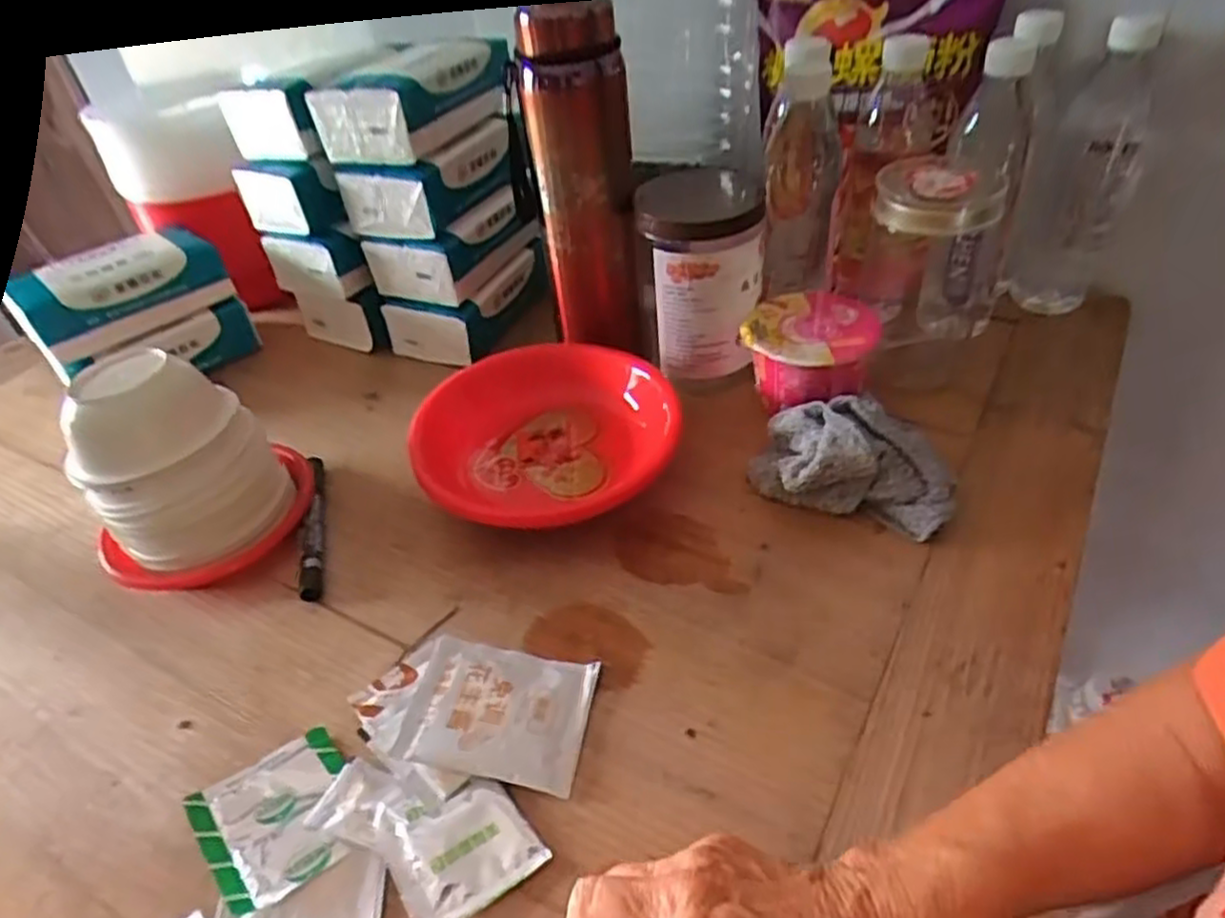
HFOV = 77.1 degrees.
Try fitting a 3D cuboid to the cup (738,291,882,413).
[{"bbox_3d":[0.149,-0.077,0.589,0.093,0.067,0.093,-4,42,3],"label":"cup"}]

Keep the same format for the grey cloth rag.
[{"bbox_3d":[0.164,-0.005,0.523,0.131,0.051,0.096,10,44,18],"label":"grey cloth rag"}]

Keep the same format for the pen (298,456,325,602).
[{"bbox_3d":[-0.209,0.044,0.542,0.015,0.015,0.133,-12,42,-6],"label":"pen"}]

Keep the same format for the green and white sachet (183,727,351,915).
[{"bbox_3d":[-0.169,0.180,0.389,0.070,0.012,0.080,-29,46,-23],"label":"green and white sachet"}]

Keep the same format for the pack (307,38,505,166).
[{"bbox_3d":[-0.161,-0.289,0.613,0.114,0.057,0.122,16,46,23],"label":"pack"}]

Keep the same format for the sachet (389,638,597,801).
[{"bbox_3d":[-0.060,0.137,0.421,0.092,0.017,0.077,4,43,11],"label":"sachet"}]

